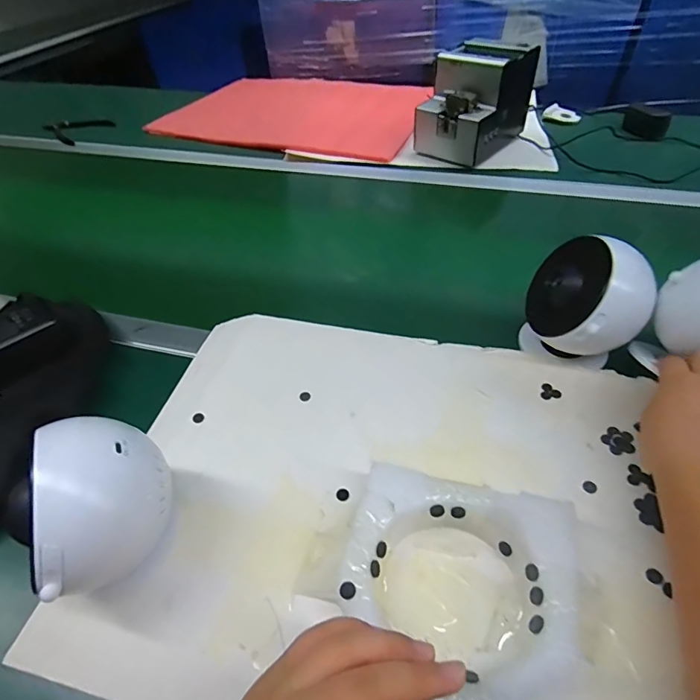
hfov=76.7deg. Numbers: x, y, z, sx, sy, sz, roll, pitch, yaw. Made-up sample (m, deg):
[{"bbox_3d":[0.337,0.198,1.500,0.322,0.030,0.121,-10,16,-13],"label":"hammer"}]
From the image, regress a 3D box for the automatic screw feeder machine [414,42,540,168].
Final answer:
[{"bbox_3d":[0.226,-0.439,0.789,0.126,0.153,0.193,32,56,28],"label":"automatic screw feeder machine"}]

